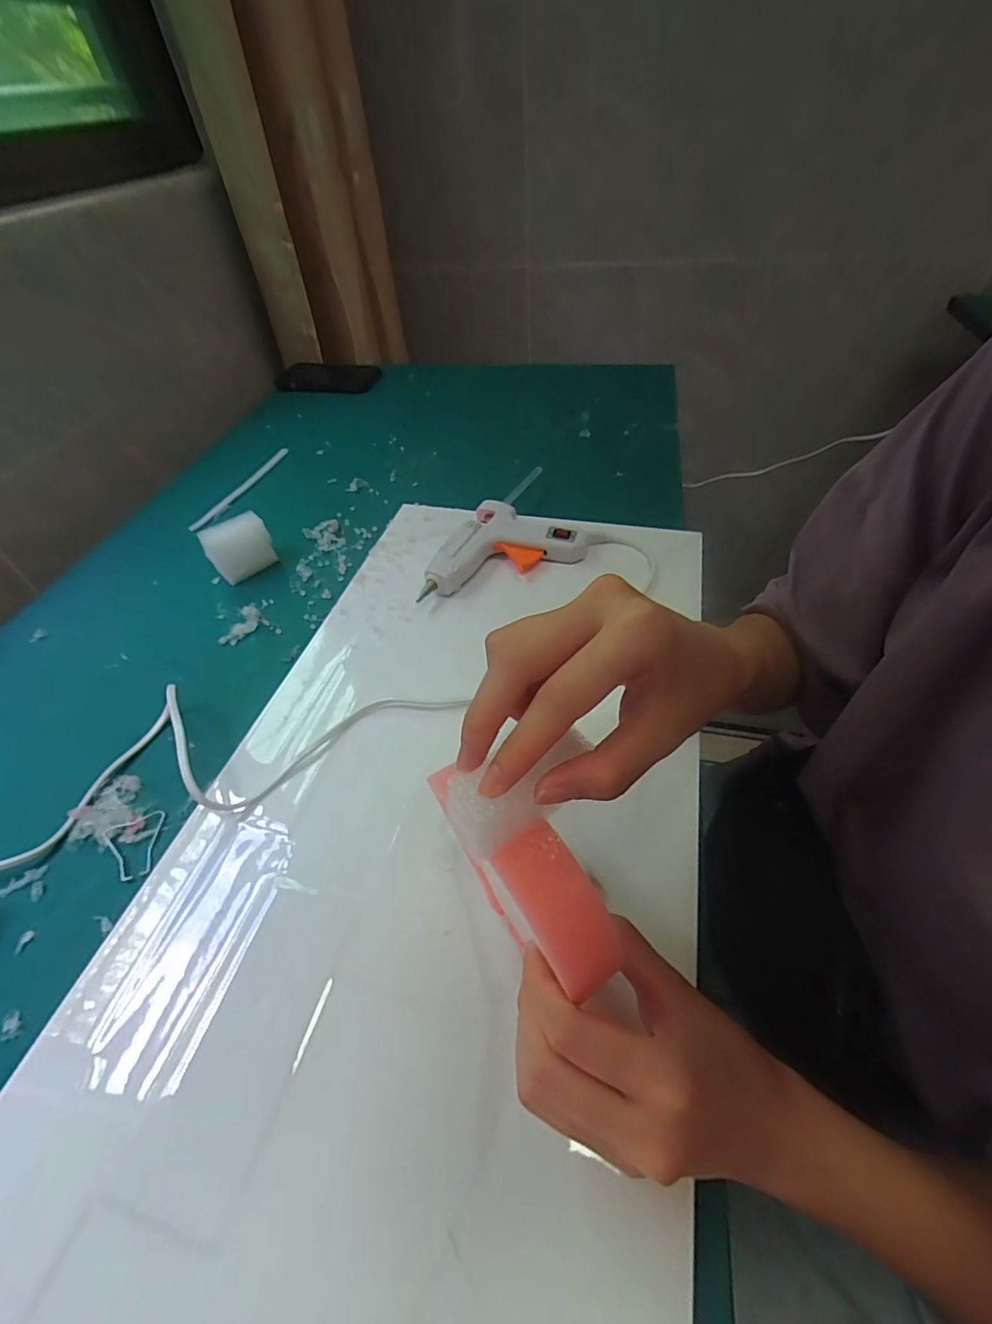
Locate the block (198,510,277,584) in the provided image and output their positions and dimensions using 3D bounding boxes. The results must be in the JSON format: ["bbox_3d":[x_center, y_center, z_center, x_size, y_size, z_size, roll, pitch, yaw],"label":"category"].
[{"bbox_3d":[-0.239,-0.107,0.479,0.055,0.048,0.029,-36,55,-24],"label":"block"}]

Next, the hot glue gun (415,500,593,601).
[{"bbox_3d":[-0.003,-0.108,0.461,0.147,0.030,0.082,-17,49,-9],"label":"hot glue gun"}]

